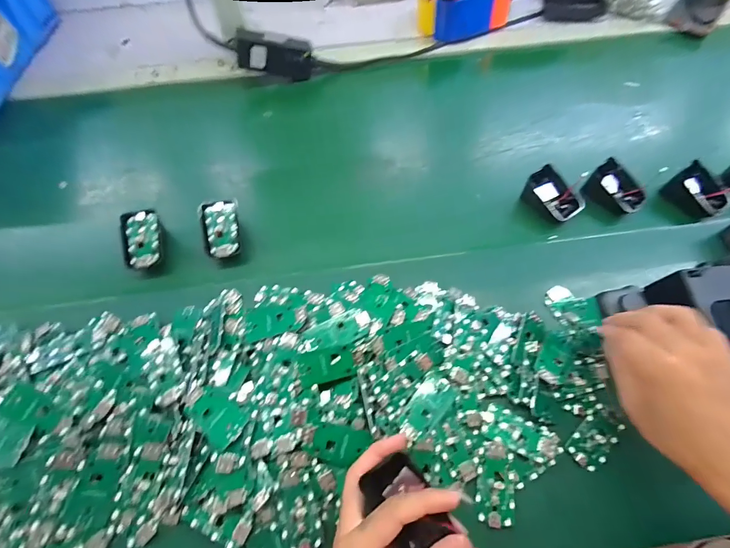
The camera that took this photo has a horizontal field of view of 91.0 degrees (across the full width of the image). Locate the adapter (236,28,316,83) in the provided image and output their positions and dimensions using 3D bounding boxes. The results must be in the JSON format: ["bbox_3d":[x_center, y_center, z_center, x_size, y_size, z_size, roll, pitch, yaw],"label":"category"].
[{"bbox_3d":[-0.141,-0.343,0.568,0.117,0.054,0.023,2,59,-18],"label":"adapter"}]

